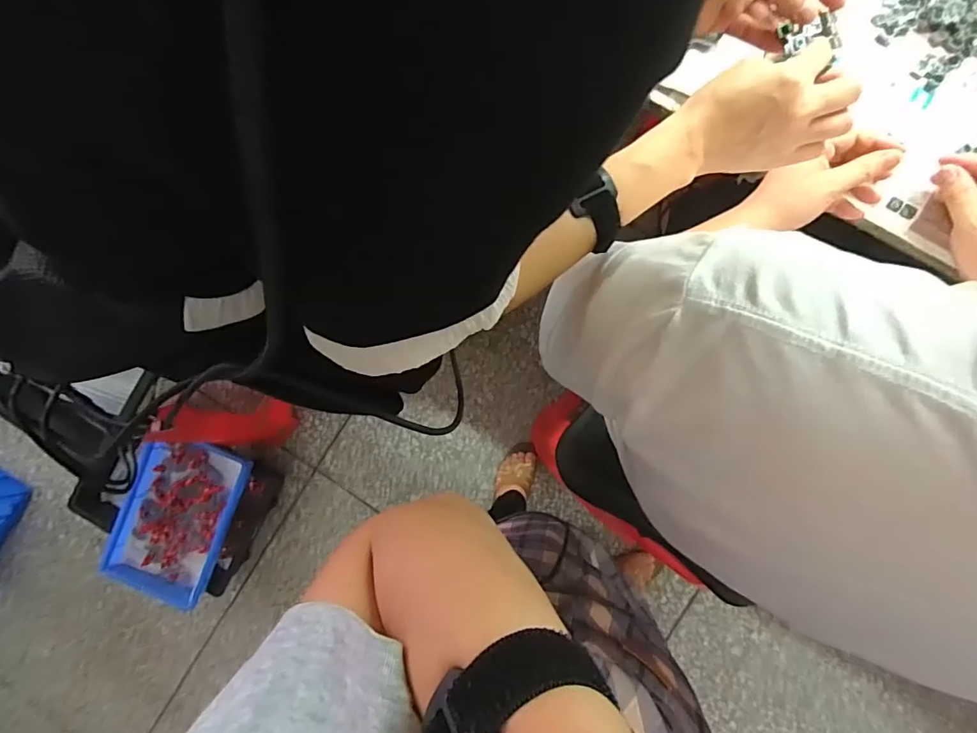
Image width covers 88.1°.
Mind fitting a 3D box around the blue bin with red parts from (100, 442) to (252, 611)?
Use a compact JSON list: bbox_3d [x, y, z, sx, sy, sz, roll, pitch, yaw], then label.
[{"bbox_3d":[-0.730,0.367,1.187,0.243,0.070,0.397,22,90,5],"label":"blue bin with red parts"}]

